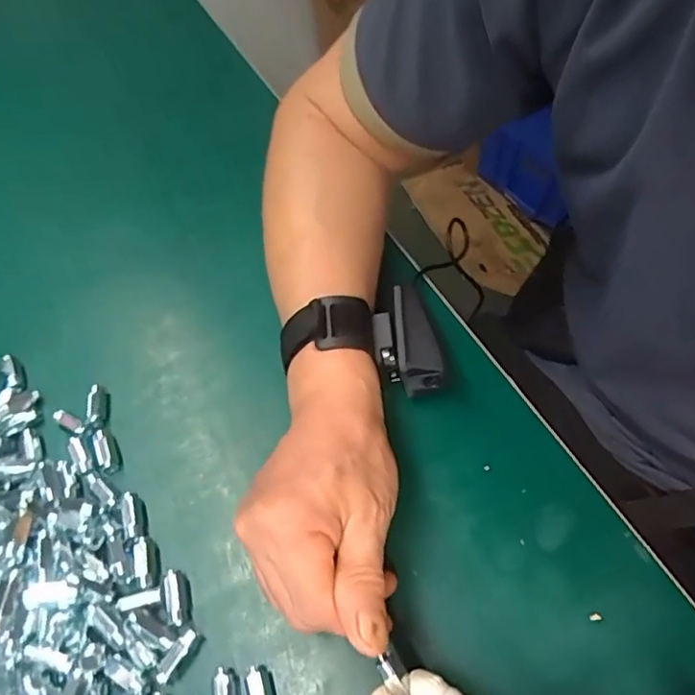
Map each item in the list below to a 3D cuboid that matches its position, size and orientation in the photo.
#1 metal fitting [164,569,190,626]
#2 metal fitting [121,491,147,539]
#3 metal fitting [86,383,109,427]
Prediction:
[{"bbox_3d":[-0.095,0.139,0.307,0.012,0.009,0.028,-17,59,-3],"label":"metal fitting"},{"bbox_3d":[-0.129,0.101,0.332,0.014,0.008,0.028,-17,59,-3],"label":"metal fitting"},{"bbox_3d":[-0.170,0.039,0.374,0.011,0.010,0.029,-8,59,2],"label":"metal fitting"}]

